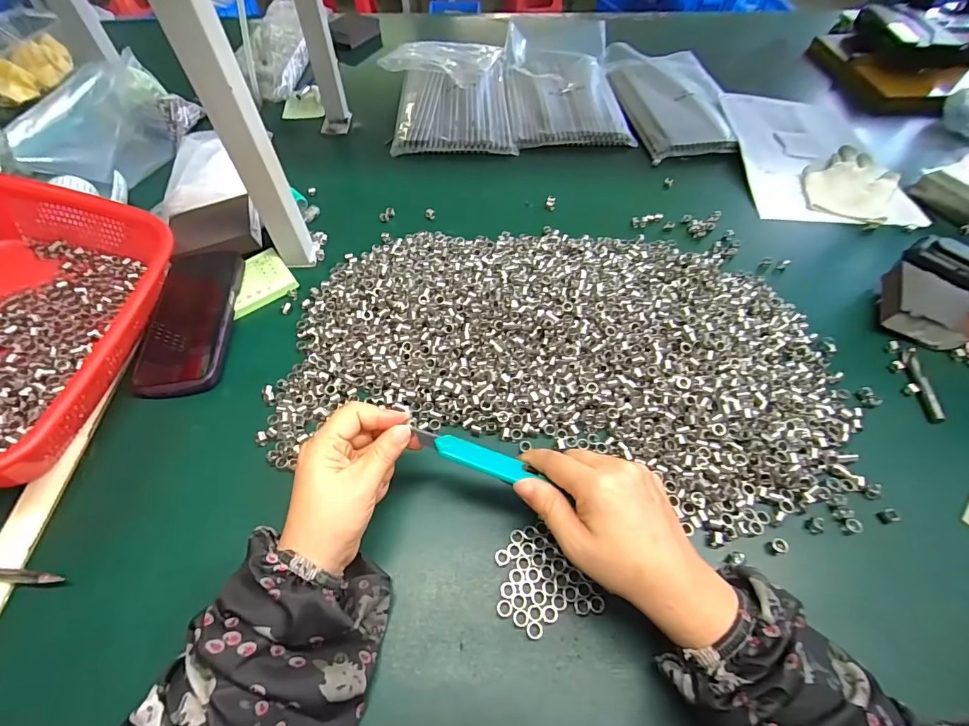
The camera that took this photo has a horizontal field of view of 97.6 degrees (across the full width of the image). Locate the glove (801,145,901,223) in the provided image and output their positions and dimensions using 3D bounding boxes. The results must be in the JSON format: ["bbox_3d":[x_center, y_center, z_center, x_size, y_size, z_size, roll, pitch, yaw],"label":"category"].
[{"bbox_3d":[0.495,-0.248,0.574,0.104,0.010,0.158,31,62,20],"label":"glove"}]

